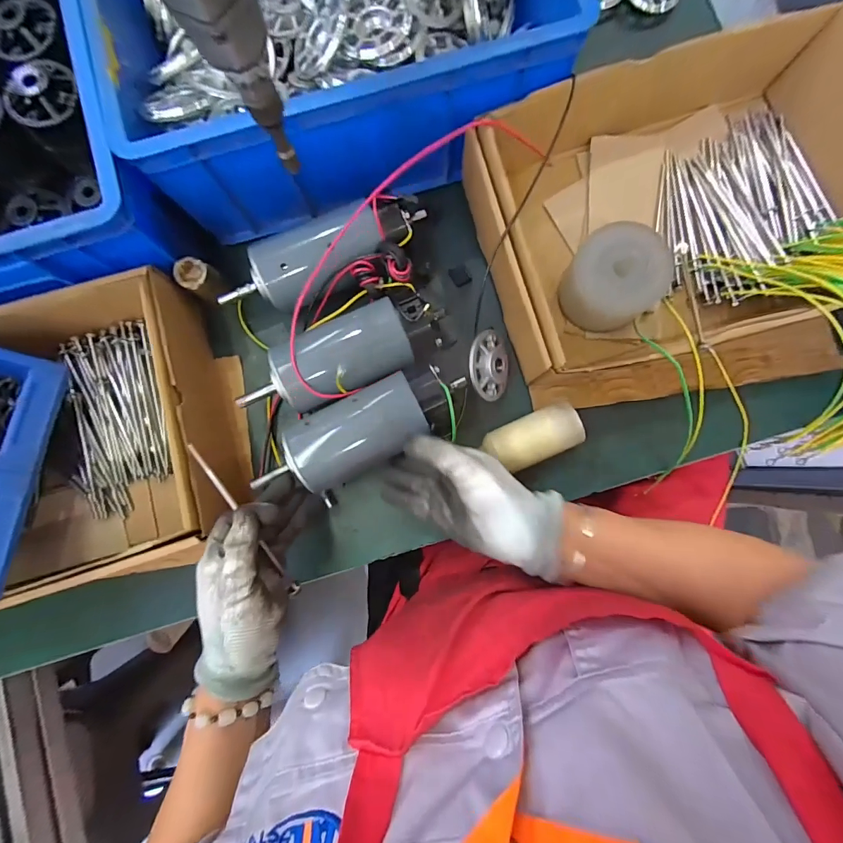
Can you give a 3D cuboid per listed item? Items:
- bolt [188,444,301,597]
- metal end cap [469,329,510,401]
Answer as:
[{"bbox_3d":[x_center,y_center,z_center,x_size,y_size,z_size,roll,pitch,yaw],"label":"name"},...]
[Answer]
[{"bbox_3d":[-0.146,0.086,0.335,0.007,0.014,0.160,-27,109,-2],"label":"bolt"},{"bbox_3d":[0.073,-0.062,0.408,0.014,0.065,0.076,5,87,44],"label":"metal end cap"}]

